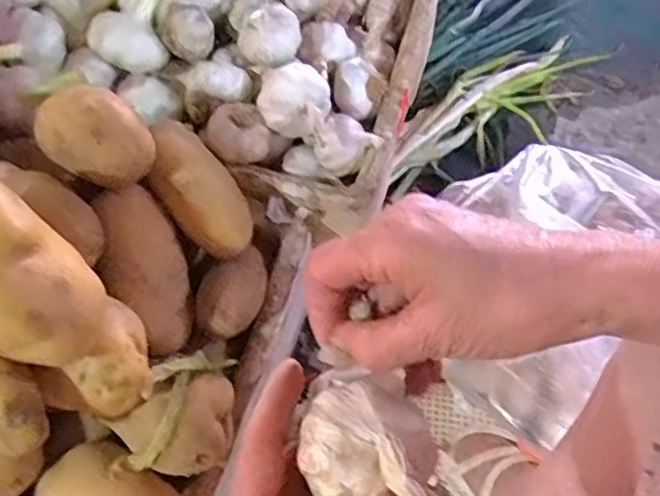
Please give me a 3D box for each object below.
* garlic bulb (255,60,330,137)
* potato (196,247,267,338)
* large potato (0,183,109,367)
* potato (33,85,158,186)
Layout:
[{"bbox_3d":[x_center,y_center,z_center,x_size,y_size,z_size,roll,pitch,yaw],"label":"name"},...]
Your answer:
[{"bbox_3d":[-0.031,-0.129,0.559,0.060,0.050,0.050,13,64,9],"label":"garlic bulb"},{"bbox_3d":[-0.074,0.032,0.518,0.043,0.032,0.078,20,66,12],"label":"potato"},{"bbox_3d":[-0.191,0.017,0.390,0.118,0.050,0.075,45,53,-19],"label":"large potato"},{"bbox_3d":[-0.163,-0.077,0.457,0.062,0.051,0.060,33,69,18],"label":"potato"}]

